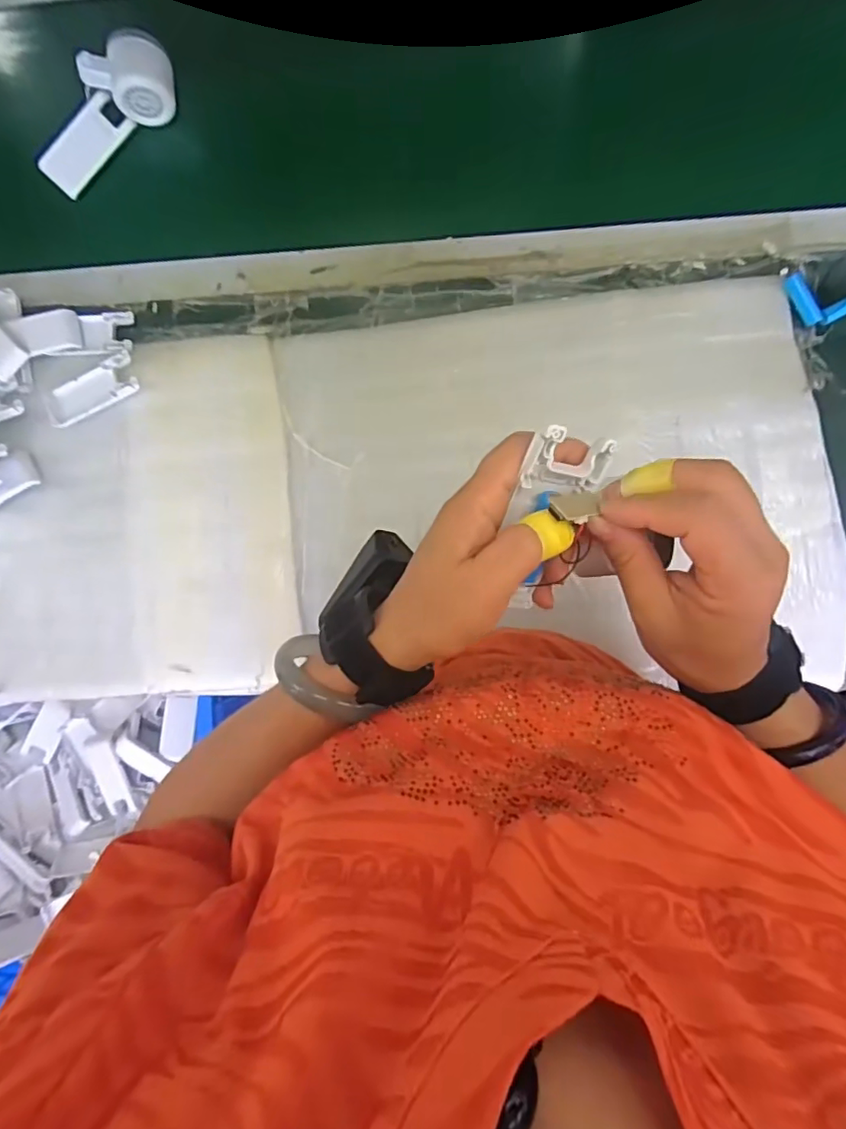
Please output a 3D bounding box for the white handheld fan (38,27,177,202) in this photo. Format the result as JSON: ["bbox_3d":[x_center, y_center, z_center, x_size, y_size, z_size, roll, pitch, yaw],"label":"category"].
[{"bbox_3d":[-0.331,-0.472,0.578,0.171,0.051,0.058,-35,86,17],"label":"white handheld fan"}]

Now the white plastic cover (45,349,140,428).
[{"bbox_3d":[-0.340,-0.177,0.563,0.100,0.012,0.043,-22,87,4],"label":"white plastic cover"}]

